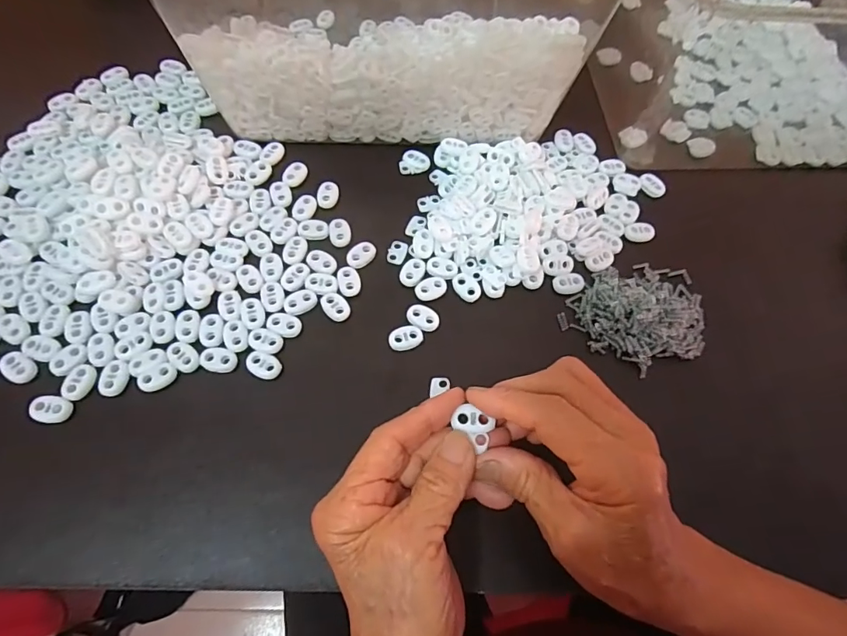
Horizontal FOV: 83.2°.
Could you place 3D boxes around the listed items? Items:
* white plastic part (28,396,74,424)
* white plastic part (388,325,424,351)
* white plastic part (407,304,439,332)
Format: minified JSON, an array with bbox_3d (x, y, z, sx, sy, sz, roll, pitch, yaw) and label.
[{"bbox_3d":[-0.221,0.054,0.282,0.020,0.007,0.015,11,66,1],"label":"white plastic part"},{"bbox_3d":[-0.011,0.014,0.317,0.022,0.004,0.015,-14,68,-9],"label":"white plastic part"},{"bbox_3d":[0.000,0.000,0.323,0.022,0.004,0.016,27,68,8],"label":"white plastic part"}]

